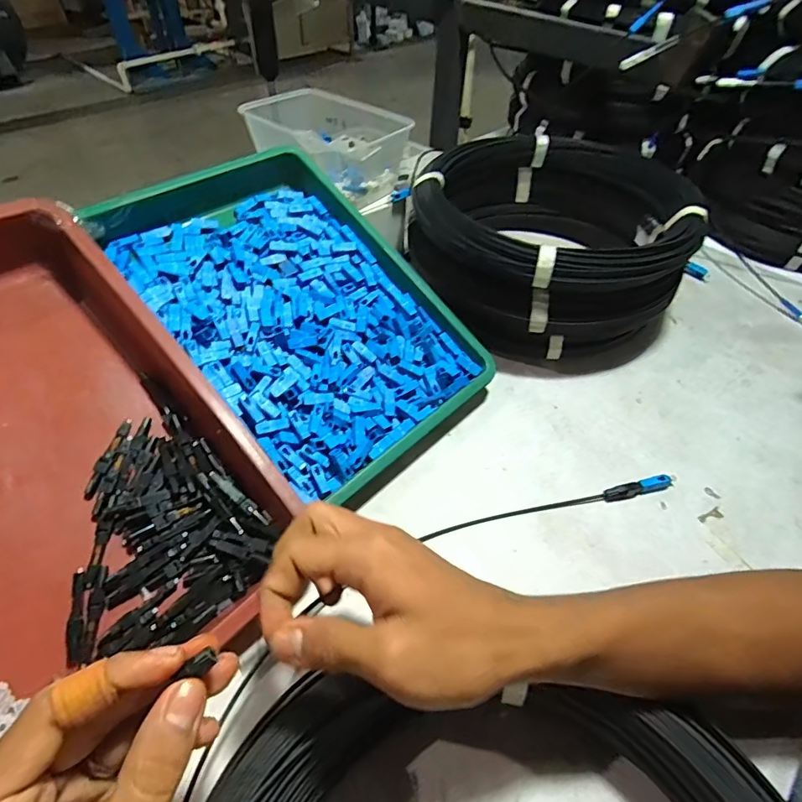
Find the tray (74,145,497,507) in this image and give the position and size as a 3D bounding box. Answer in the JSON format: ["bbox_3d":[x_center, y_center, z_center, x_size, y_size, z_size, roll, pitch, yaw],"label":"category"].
[{"bbox_3d":[-0.092,-0.092,0.430,0.212,0.041,0.335,-37,79,-28],"label":"tray"}]

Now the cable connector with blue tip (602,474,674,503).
[{"bbox_3d":[0.198,0.071,0.396,0.062,0.012,0.011,-8,49,-9],"label":"cable connector with blue tip"}]

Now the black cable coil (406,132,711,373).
[{"bbox_3d":[0.157,-0.174,0.538,0.292,0.125,0.258,31,54,24],"label":"black cable coil"}]

